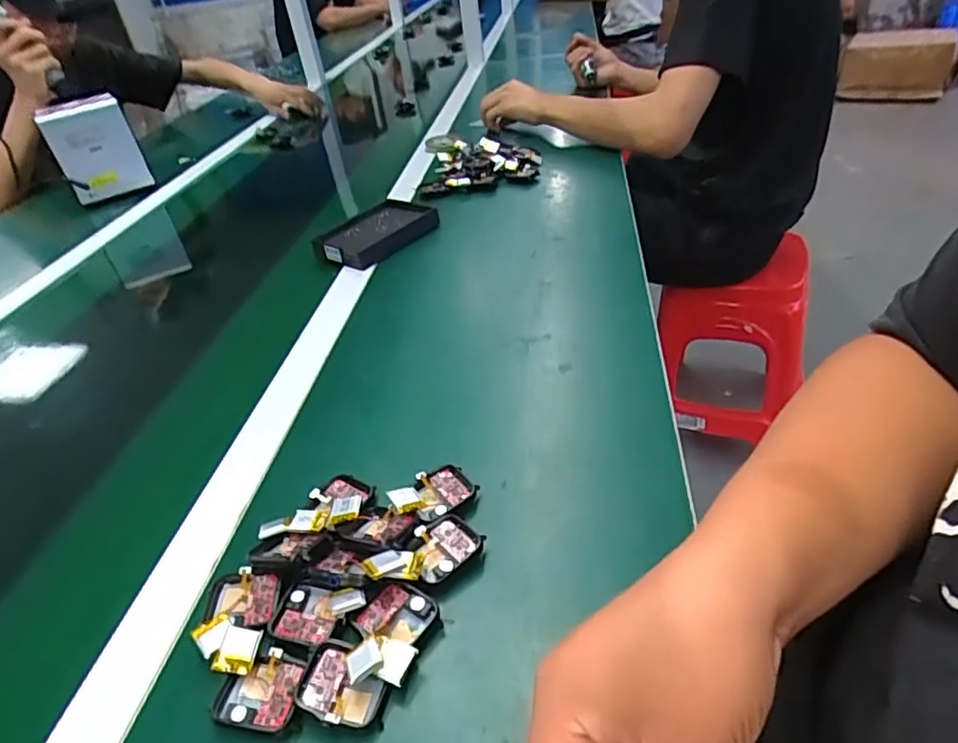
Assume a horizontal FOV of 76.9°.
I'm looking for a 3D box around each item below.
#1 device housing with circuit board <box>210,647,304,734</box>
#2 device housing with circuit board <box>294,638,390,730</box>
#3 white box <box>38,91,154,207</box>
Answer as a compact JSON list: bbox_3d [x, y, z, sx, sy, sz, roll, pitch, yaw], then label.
[{"bbox_3d":[-0.111,0.163,0.309,0.039,0.010,0.036,1,38,11],"label":"device housing with circuit board"},{"bbox_3d":[-0.067,0.158,0.305,0.042,0.013,0.038,1,38,11],"label":"device housing with circuit board"},{"bbox_3d":[-0.654,-0.384,1.033,0.121,0.141,0.088,-25,40,-21],"label":"white box"}]

